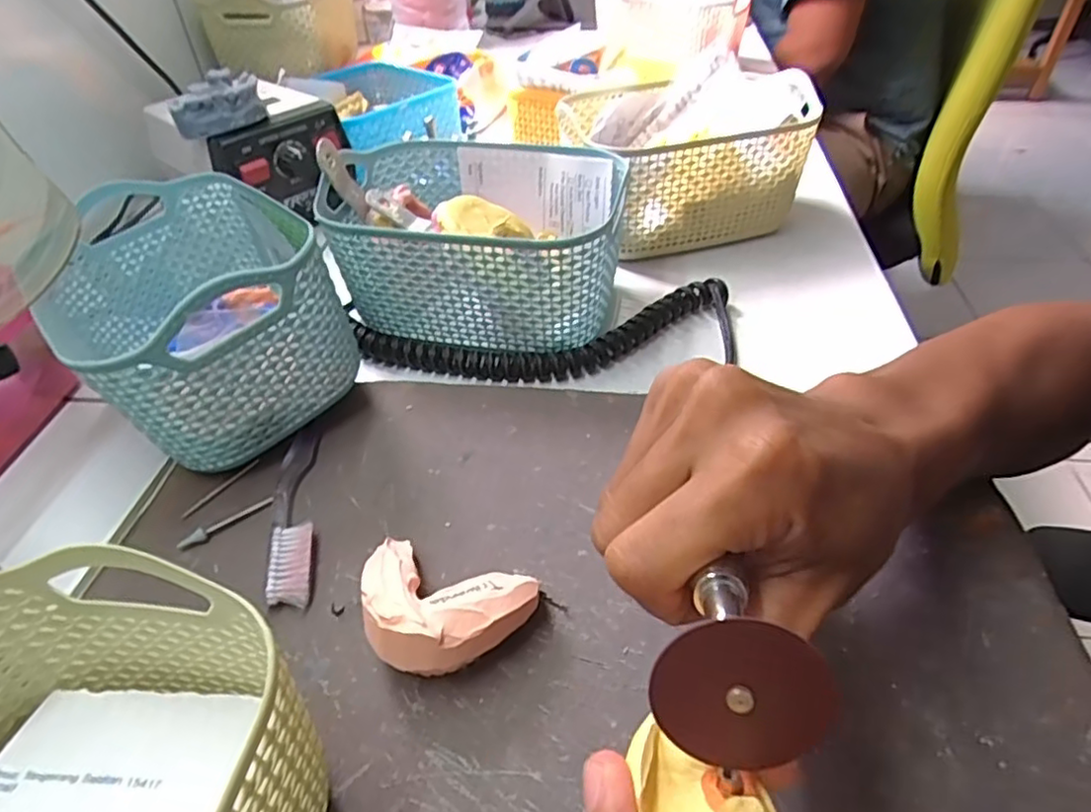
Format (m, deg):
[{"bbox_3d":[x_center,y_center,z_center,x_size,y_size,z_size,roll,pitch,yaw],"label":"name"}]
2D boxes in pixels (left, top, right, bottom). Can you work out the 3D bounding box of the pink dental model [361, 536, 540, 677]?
[{"bbox_3d":[-0.040,0.078,0.241,0.065,0.032,0.045,12,45,15],"label":"pink dental model"}]

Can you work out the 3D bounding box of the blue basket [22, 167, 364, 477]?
[{"bbox_3d":[-0.186,-0.053,0.338,0.112,0.096,0.173,-35,52,-30],"label":"blue basket"}]

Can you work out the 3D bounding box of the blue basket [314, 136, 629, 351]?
[{"bbox_3d":[-0.040,-0.097,0.391,0.163,0.081,0.117,8,44,12],"label":"blue basket"}]

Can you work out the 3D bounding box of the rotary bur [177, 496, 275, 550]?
[{"bbox_3d":[-0.146,0.052,0.294,0.043,0.004,0.006,-26,49,-24],"label":"rotary bur"}]

